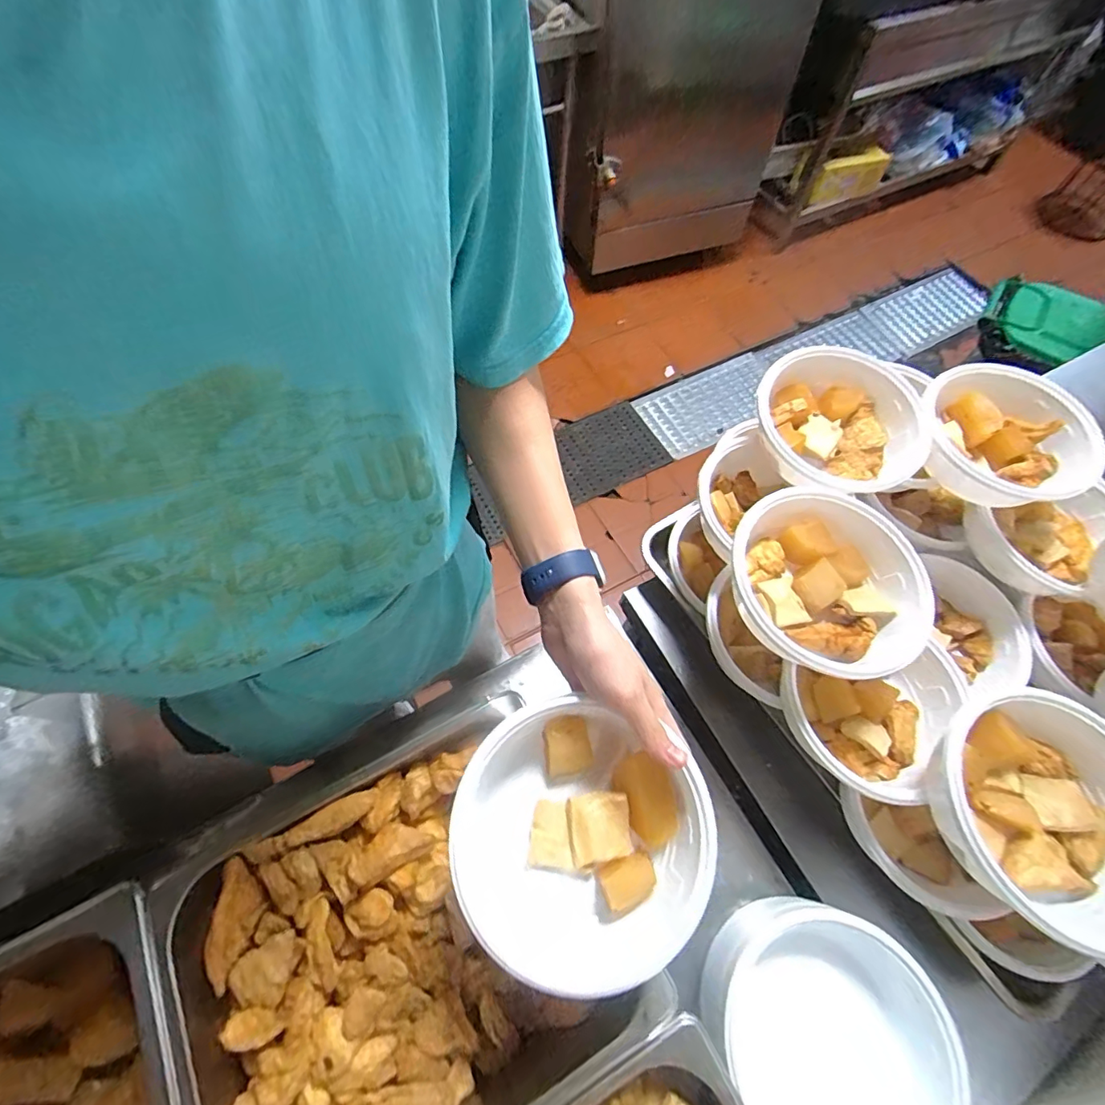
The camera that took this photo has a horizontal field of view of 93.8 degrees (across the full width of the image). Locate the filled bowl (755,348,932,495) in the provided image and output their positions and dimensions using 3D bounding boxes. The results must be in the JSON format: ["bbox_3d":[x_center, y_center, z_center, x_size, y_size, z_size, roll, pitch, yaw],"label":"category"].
[{"bbox_3d":[0.302,-0.133,0.547,0.172,0.062,0.170,1,62,-3],"label":"filled bowl"}]

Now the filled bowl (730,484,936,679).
[{"bbox_3d":[0.236,0.029,0.462,0.164,0.062,0.168,1,62,-3],"label":"filled bowl"}]

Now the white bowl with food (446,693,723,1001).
[{"bbox_3d":[0.015,0.198,0.363,0.160,0.068,0.151,1,62,-3],"label":"white bowl with food"}]

